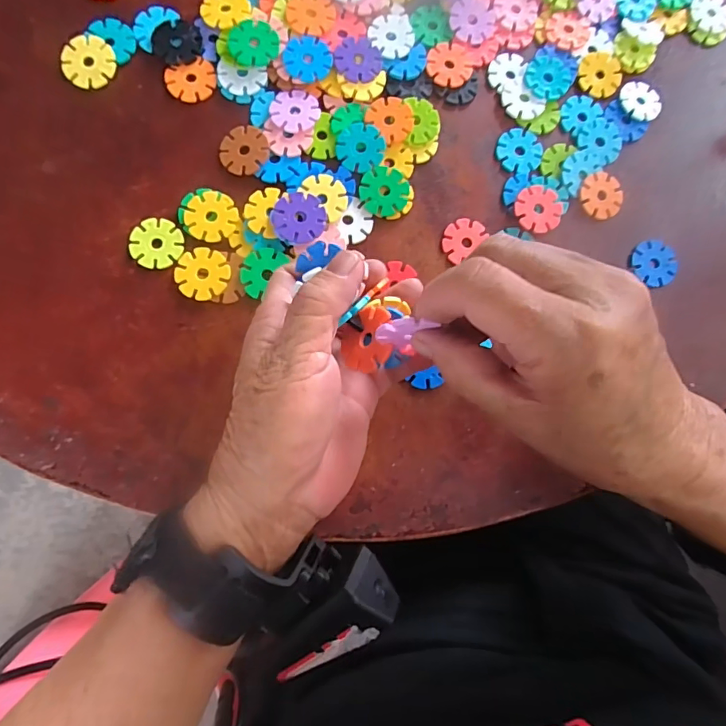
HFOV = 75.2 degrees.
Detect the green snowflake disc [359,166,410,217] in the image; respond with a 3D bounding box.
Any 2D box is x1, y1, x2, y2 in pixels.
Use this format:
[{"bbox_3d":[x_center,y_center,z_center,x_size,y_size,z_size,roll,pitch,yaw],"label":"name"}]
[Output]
[{"bbox_3d":[0.014,-0.111,0.305,0.031,0.004,0.031,1,83,-6],"label":"green snowflake disc"}]

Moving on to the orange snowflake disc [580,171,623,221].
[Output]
[{"bbox_3d":[0.162,-0.113,0.317,0.030,0.004,0.031,1,83,-6],"label":"orange snowflake disc"}]

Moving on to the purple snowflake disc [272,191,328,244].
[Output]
[{"bbox_3d":[-0.038,-0.089,0.290,0.032,0.004,0.033,1,78,-6],"label":"purple snowflake disc"}]

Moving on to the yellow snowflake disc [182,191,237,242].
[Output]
[{"bbox_3d":[-0.094,-0.091,0.291,0.030,0.004,0.031,1,83,-6],"label":"yellow snowflake disc"}]

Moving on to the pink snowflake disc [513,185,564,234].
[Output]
[{"bbox_3d":[0.116,-0.101,0.311,0.031,0.004,0.031,0,87,-5],"label":"pink snowflake disc"}]

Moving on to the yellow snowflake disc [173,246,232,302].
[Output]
[{"bbox_3d":[-0.097,-0.054,0.286,0.031,0.004,0.032,1,83,-6],"label":"yellow snowflake disc"}]

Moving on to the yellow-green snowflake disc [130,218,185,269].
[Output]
[{"bbox_3d":[-0.125,-0.073,0.286,0.030,0.004,0.030,1,83,-6],"label":"yellow-green snowflake disc"}]

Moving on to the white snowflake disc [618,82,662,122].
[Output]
[{"bbox_3d":[0.198,-0.186,0.333,0.031,0.004,0.030,1,83,-6],"label":"white snowflake disc"}]

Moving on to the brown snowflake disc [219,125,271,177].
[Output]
[{"bbox_3d":[-0.075,-0.135,0.299,0.031,0.005,0.032,1,83,-6],"label":"brown snowflake disc"}]

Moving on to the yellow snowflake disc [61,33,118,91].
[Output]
[{"bbox_3d":[-0.172,-0.189,0.296,0.030,0.004,0.033,0,91,-11],"label":"yellow snowflake disc"}]

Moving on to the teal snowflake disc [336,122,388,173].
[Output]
[{"bbox_3d":[-0.002,-0.140,0.304,0.030,0.004,0.031,1,83,-6],"label":"teal snowflake disc"}]

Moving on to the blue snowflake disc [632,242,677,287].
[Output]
[{"bbox_3d":[0.197,-0.067,0.319,0.028,0.005,0.031,-2,84,-6],"label":"blue snowflake disc"}]

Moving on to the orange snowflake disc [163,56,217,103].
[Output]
[{"bbox_3d":[-0.110,-0.182,0.303,0.031,0.004,0.026,-22,86,-8],"label":"orange snowflake disc"}]

